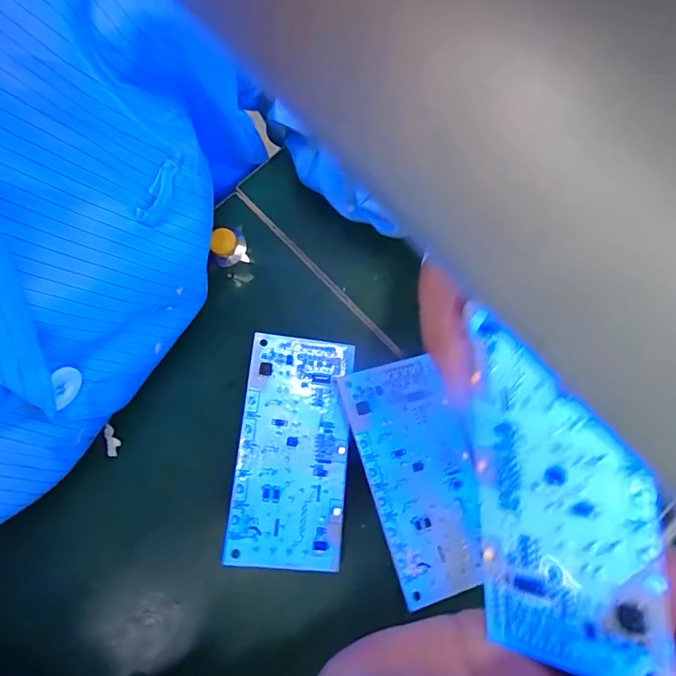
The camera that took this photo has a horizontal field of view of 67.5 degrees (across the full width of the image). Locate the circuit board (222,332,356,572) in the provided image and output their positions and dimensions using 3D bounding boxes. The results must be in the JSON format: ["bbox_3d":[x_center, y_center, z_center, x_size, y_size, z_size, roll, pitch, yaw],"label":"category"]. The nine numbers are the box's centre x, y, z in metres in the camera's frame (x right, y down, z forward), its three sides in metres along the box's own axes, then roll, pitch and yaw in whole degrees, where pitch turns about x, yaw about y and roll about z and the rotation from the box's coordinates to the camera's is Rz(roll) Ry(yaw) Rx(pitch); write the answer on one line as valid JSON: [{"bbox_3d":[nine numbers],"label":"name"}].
[{"bbox_3d":[-0.023,0.056,0.259,0.055,0.004,0.113,8,73,-8],"label":"circuit board"}]

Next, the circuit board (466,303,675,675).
[{"bbox_3d":[0.067,0.044,0.158,0.004,0.055,0.106,6,78,-41],"label":"circuit board"}]

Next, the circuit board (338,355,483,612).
[{"bbox_3d":[0.042,0.066,0.252,0.053,0.011,0.112,-17,78,-1],"label":"circuit board"}]

